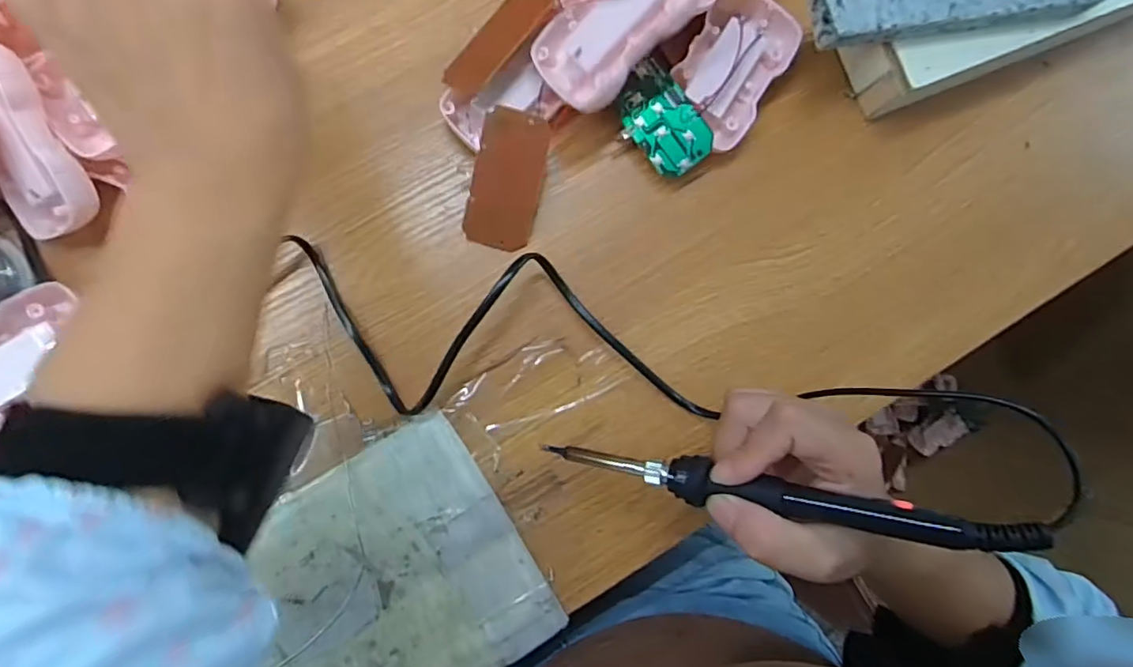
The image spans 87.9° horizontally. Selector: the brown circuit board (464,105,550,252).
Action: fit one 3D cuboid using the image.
[{"bbox_3d":[-0.033,-0.085,0.329,0.038,0.004,0.073,13,109,-7],"label":"brown circuit board"}]

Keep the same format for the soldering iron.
[{"bbox_3d":[0.086,0.070,0.262,0.206,0.013,0.019,5,86,25],"label":"soldering iron"}]

